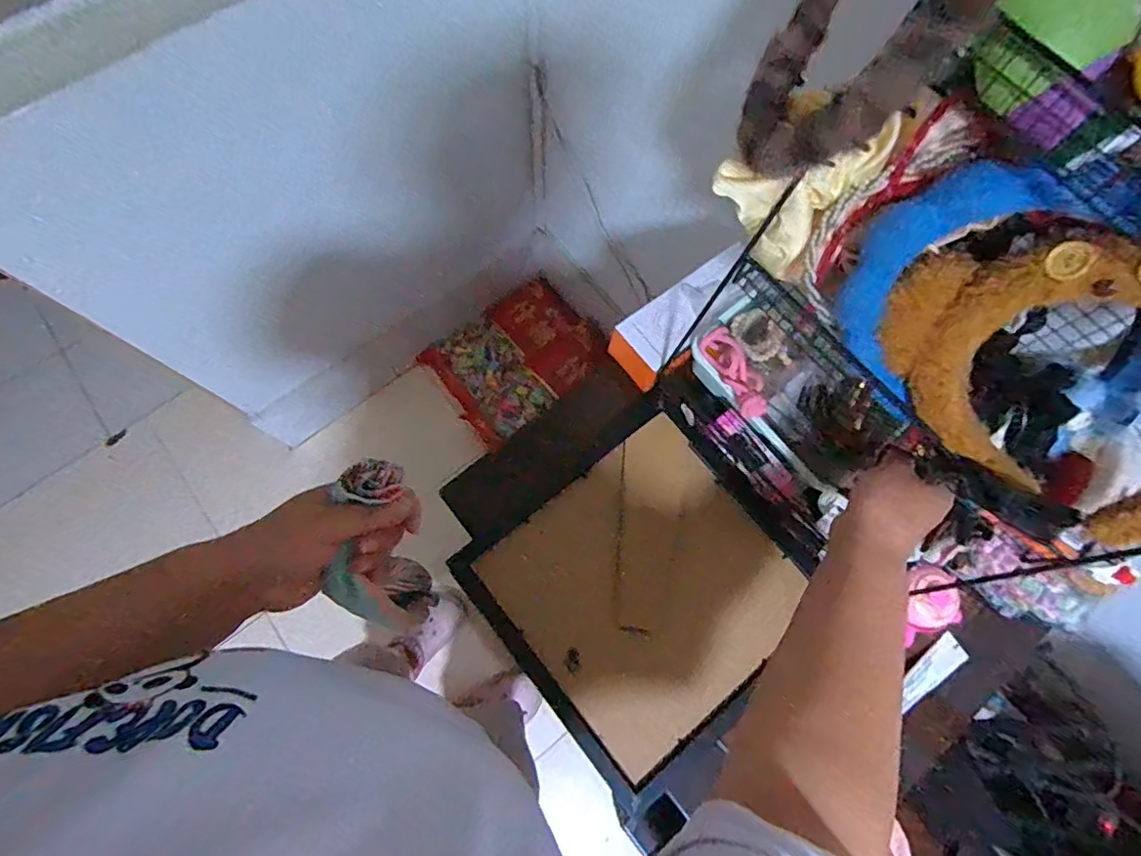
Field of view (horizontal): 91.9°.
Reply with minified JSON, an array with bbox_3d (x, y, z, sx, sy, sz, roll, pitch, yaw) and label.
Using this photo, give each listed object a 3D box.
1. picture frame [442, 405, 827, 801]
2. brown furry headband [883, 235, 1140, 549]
[{"bbox_3d":[0.067,0.148,0.526,0.264,0.031,0.252,-38,78,-12],"label":"picture frame"},{"bbox_3d":[0.265,-0.030,0.294,0.026,0.146,0.183,-28,71,-35],"label":"brown furry headband"}]

